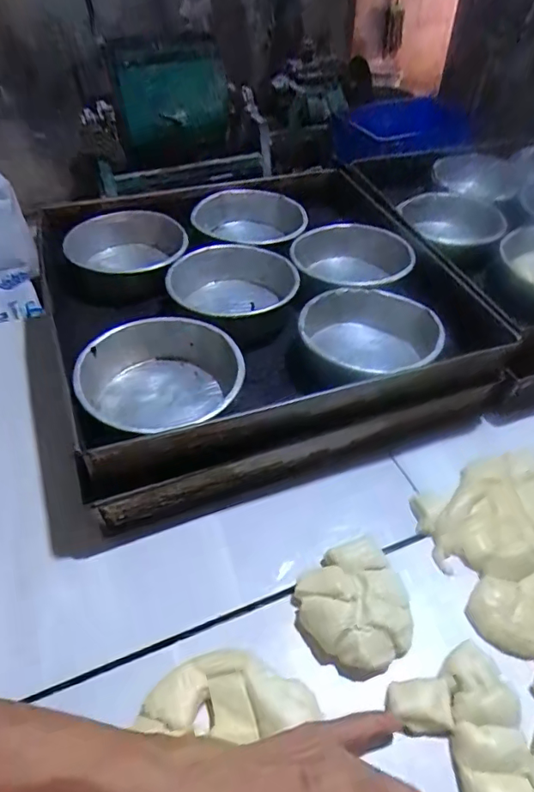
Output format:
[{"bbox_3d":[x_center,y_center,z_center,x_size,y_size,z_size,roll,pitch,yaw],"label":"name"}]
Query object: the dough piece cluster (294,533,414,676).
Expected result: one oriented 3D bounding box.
[{"bbox_3d":[0.077,0.175,0.418,0.094,0.029,0.097,-1,45,1],"label":"dough piece cluster"}]

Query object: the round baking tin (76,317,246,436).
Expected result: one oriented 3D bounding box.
[{"bbox_3d":[-0.103,-0.012,0.494,0.153,0.054,0.158,0,46,0],"label":"round baking tin"}]

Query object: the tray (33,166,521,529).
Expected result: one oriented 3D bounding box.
[{"bbox_3d":[-0.019,-0.117,0.628,0.430,0.121,0.470,-14,47,-12],"label":"tray"}]

